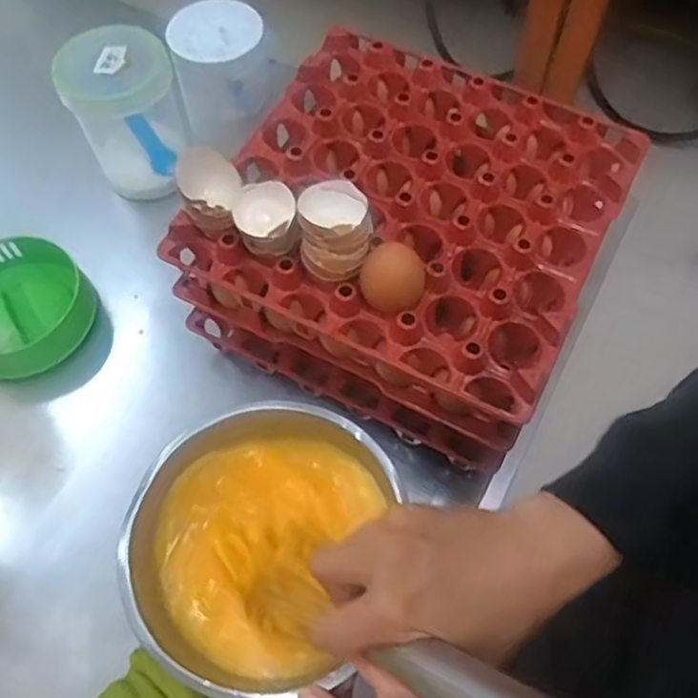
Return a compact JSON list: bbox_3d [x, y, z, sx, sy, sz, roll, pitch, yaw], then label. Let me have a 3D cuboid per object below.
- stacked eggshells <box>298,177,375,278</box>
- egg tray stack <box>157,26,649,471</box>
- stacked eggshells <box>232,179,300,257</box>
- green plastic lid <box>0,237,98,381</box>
[{"bbox_3d":[-0.009,-0.085,0.458,0.048,0.043,0.057,-3,62,-1],"label":"stacked eggshells"},{"bbox_3d":[0.051,-0.096,0.557,0.281,0.122,0.274,25,64,13],"label":"egg tray stack"},{"bbox_3d":[-0.057,-0.089,0.465,0.041,0.039,0.039,-10,62,-5],"label":"stacked eggshells"},{"bbox_3d":[-0.296,-0.035,0.612,0.120,0.052,0.123,0,62,0],"label":"green plastic lid"}]

